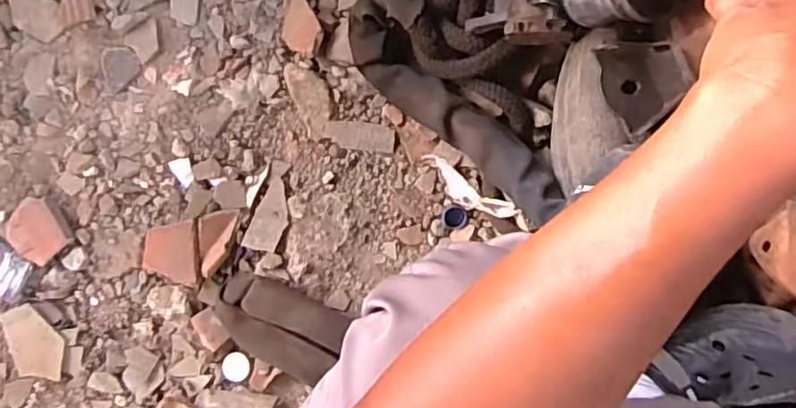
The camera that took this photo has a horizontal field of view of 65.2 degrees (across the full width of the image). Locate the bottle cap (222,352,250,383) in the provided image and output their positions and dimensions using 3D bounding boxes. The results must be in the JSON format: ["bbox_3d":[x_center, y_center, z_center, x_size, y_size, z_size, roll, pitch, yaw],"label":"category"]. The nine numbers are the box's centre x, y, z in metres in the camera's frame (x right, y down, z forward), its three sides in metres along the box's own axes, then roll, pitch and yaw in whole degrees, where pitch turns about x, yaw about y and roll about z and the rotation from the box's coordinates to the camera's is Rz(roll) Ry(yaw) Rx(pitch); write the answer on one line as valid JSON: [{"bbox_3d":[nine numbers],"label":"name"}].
[{"bbox_3d":[-0.230,0.231,0.883,0.038,0.006,0.045,15,96,3],"label":"bottle cap"}]

